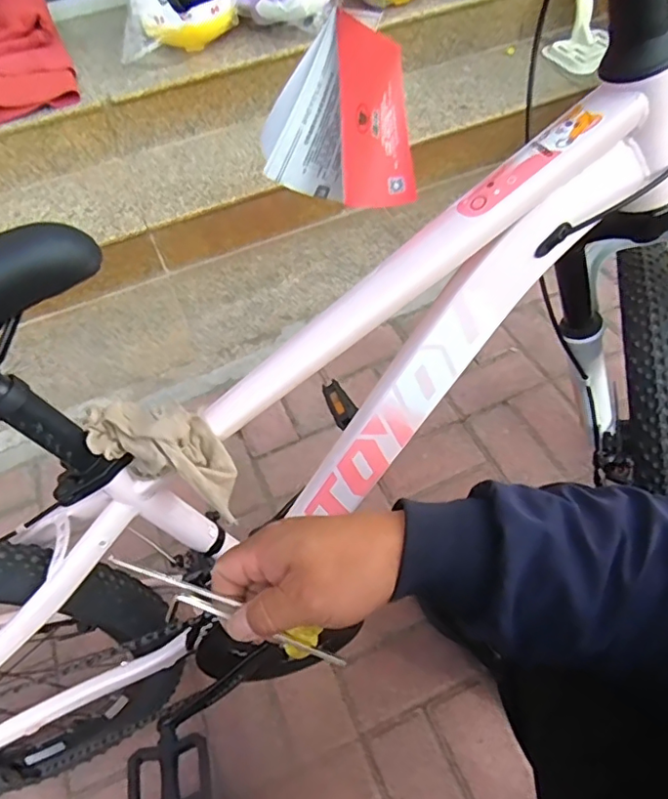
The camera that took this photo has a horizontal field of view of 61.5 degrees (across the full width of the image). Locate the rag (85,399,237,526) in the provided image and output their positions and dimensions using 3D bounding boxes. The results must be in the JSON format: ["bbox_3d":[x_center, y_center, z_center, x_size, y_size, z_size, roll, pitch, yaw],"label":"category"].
[{"bbox_3d":[-0.133,0.041,0.456,0.132,0.061,0.059,28,58,-5],"label":"rag"}]

